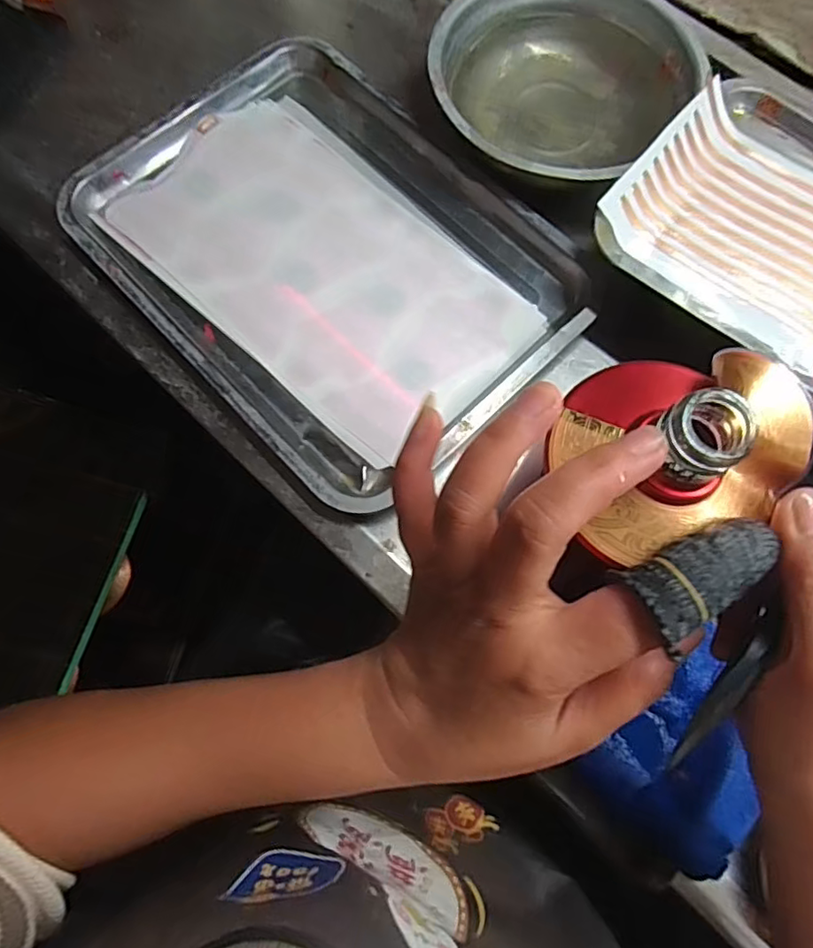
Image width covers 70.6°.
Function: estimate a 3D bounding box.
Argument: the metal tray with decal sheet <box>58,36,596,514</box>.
[{"bbox_3d":[-0.060,-0.160,0.421,0.248,0.035,0.335,-42,79,-10],"label":"metal tray with decal sheet"}]

